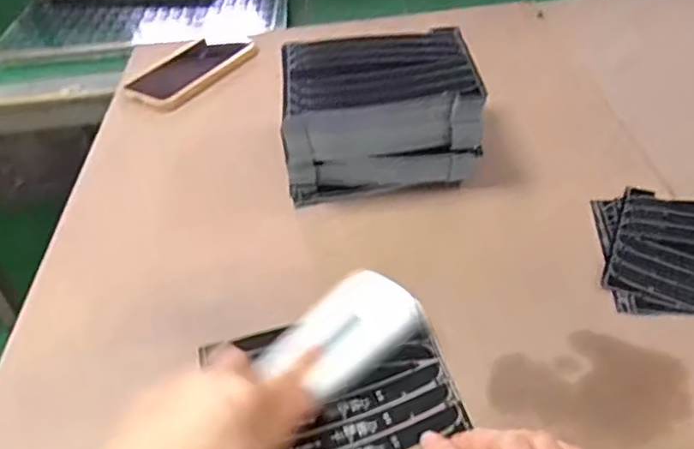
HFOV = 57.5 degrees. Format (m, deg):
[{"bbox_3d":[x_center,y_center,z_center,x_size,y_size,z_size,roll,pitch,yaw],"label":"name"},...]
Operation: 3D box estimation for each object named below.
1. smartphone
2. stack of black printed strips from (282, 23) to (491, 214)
[{"bbox_3d":[-0.184,-0.184,0.753,0.075,0.011,0.165,31,53,24],"label":"smartphone"},{"bbox_3d":[0.027,-0.098,0.569,0.167,0.107,0.112,-7,42,0],"label":"stack of black printed strips"}]

